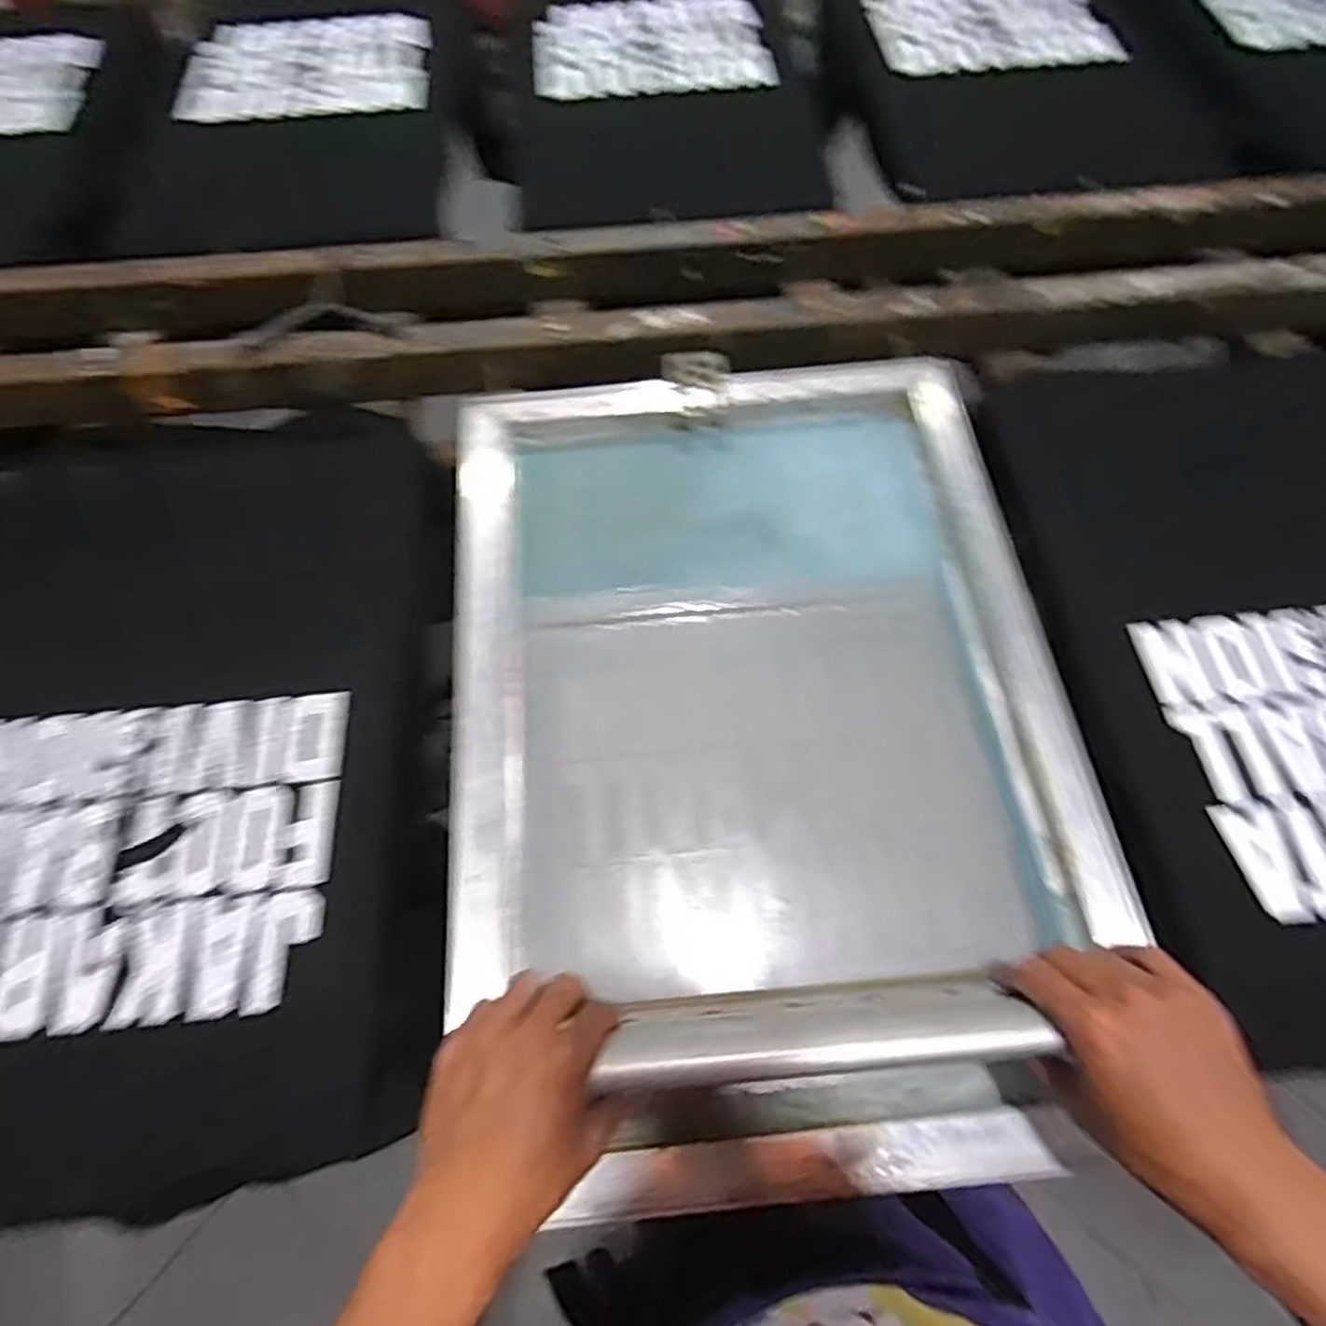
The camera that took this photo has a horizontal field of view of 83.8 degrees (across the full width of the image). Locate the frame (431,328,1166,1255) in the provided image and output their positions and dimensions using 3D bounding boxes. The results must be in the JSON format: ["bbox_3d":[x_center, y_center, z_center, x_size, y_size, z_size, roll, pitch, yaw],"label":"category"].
[{"bbox_3d":[0.069,0.006,0.601,0.462,0.047,0.622,-6,64,-2],"label":"frame"}]

